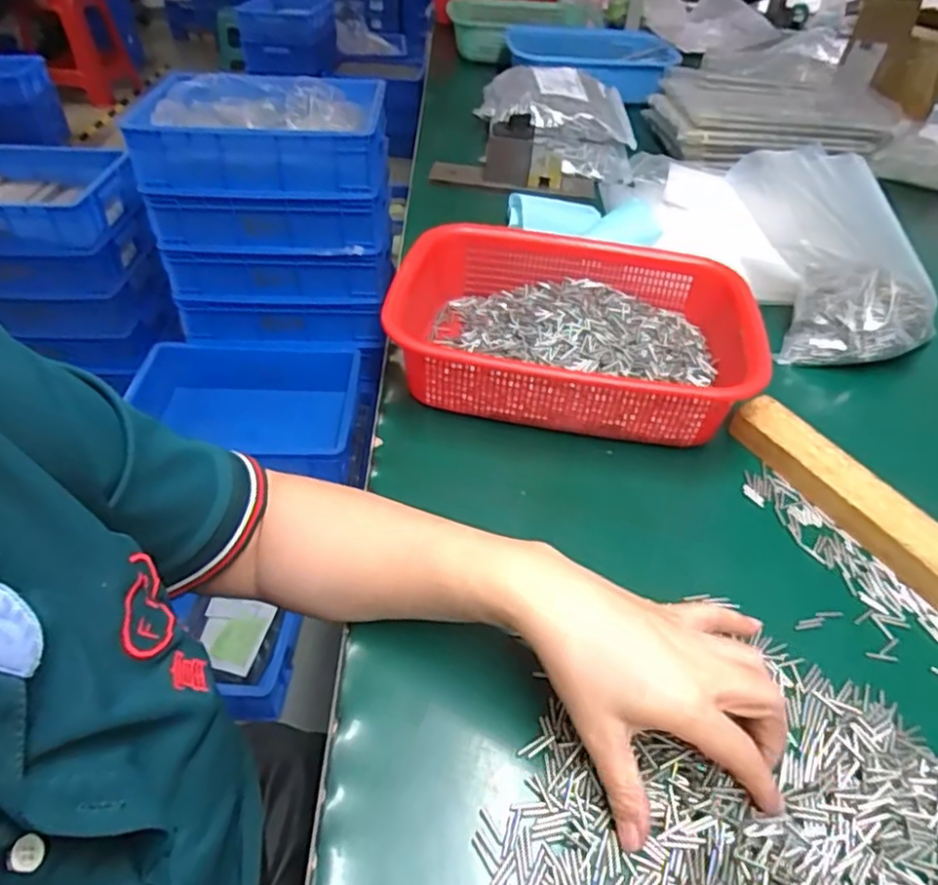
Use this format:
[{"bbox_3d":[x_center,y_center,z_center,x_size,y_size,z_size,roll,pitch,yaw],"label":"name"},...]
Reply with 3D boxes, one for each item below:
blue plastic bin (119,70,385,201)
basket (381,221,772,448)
[{"bbox_3d":[-0.365,-0.568,1.191,0.411,0.124,0.285,-2,44,-3],"label":"blue plastic bin"},{"bbox_3d":[0.086,-0.094,0.556,0.293,0.078,0.211,7,44,6],"label":"basket"}]

